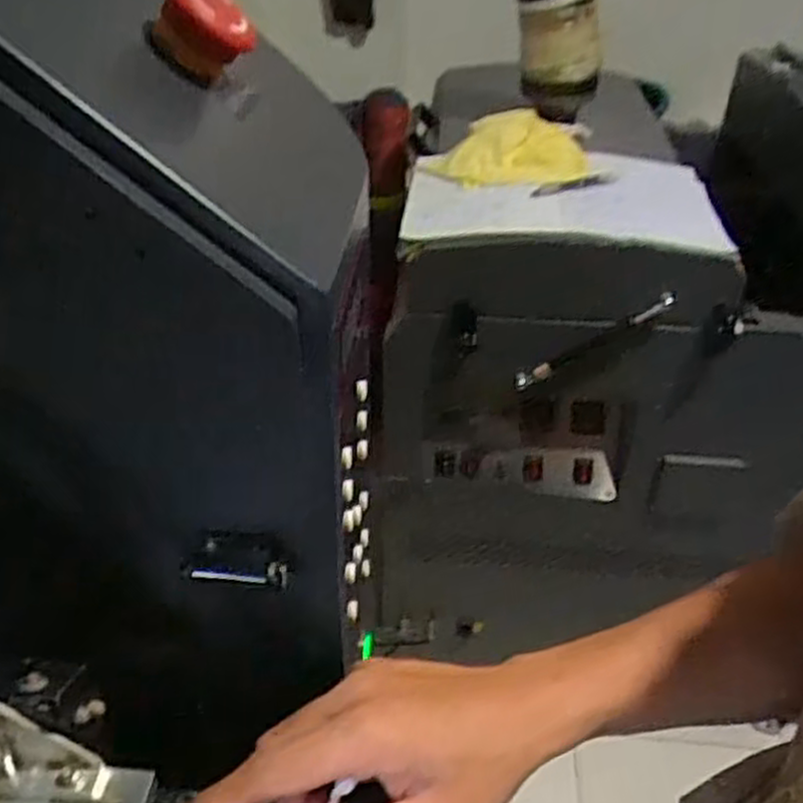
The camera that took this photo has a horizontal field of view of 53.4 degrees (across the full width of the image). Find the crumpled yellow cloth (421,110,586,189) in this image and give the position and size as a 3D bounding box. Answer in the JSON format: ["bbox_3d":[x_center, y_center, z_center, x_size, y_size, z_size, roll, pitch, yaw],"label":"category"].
[{"bbox_3d":[0.173,-0.413,1.311,0.279,0.074,0.154,-19,41,-25],"label":"crumpled yellow cloth"}]

